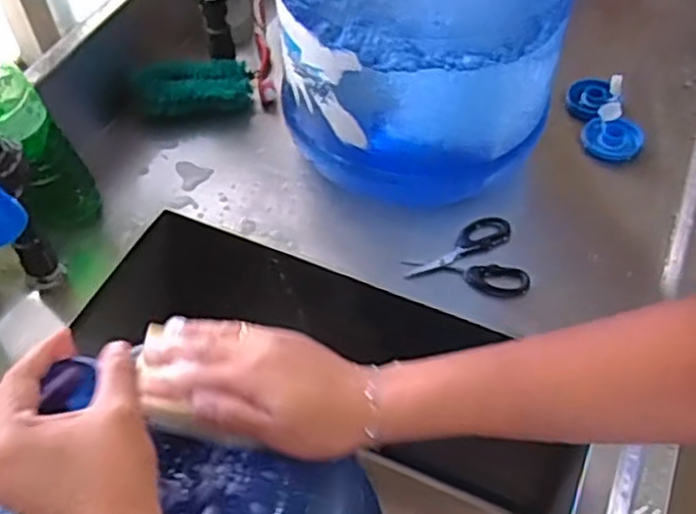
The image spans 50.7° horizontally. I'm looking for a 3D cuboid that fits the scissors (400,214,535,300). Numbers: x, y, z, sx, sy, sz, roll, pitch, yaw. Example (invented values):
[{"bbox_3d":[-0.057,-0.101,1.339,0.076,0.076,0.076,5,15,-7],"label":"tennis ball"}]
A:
[{"bbox_3d":[0.103,0.003,0.656,0.101,0.006,0.084,-9,52,-5],"label":"scissors"}]

